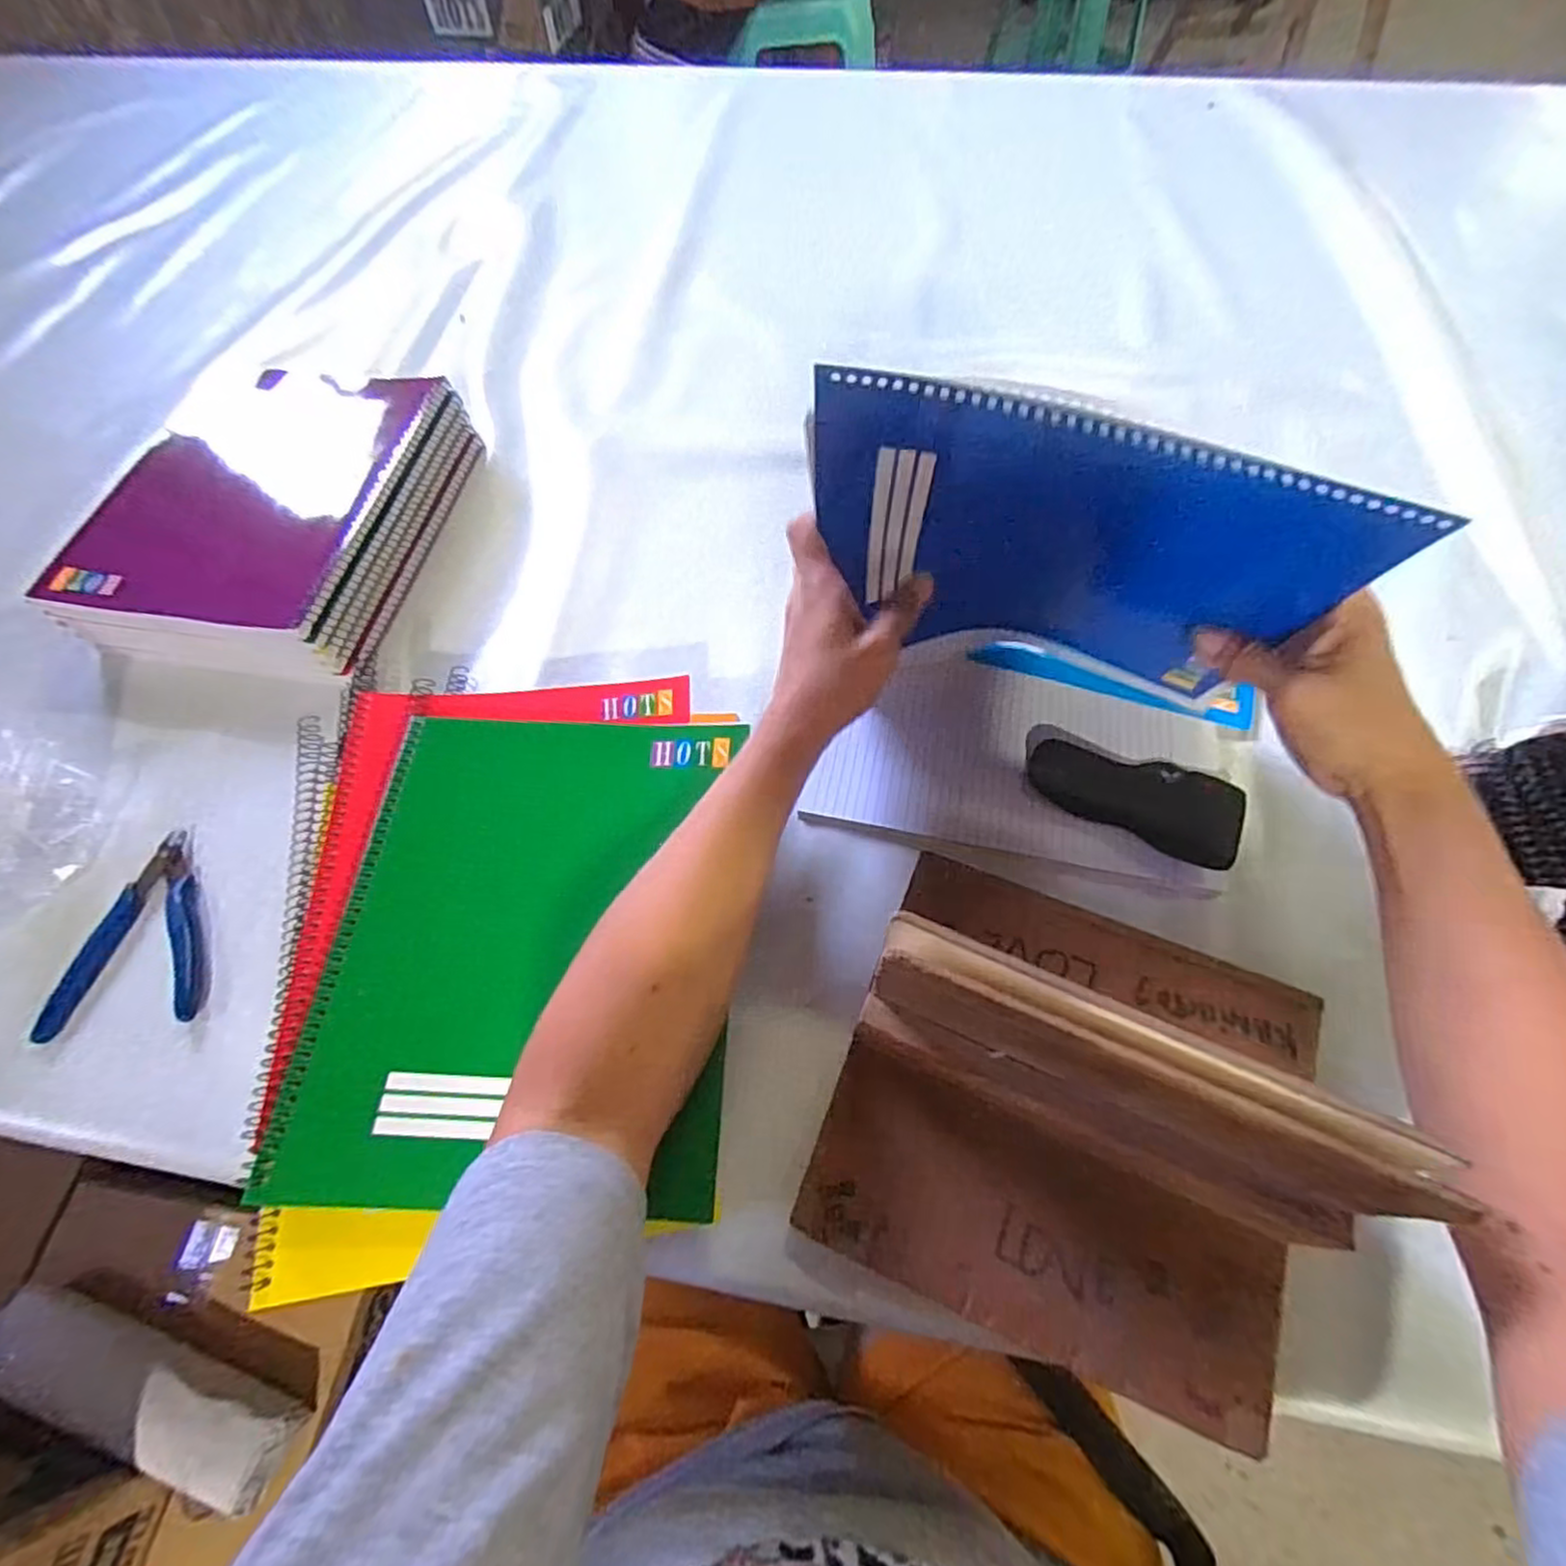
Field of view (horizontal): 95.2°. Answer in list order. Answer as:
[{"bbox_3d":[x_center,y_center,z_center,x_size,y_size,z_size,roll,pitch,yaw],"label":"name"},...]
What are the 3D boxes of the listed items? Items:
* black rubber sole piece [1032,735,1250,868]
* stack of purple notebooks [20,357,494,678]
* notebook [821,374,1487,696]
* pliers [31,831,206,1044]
[{"bbox_3d":[0.210,0.004,0.426,0.117,0.013,0.055,26,67,15],"label":"black rubber sole piece"},{"bbox_3d":[-0.372,-0.200,0.530,0.202,0.066,0.247,9,64,7],"label":"stack of purple notebooks"},{"bbox_3d":[0.136,-0.110,0.362,0.237,0.187,0.030,17,81,8],"label":"notebook"},{"bbox_3d":[-0.376,0.084,0.421,0.080,0.018,0.117,-10,63,-2],"label":"pliers"}]

